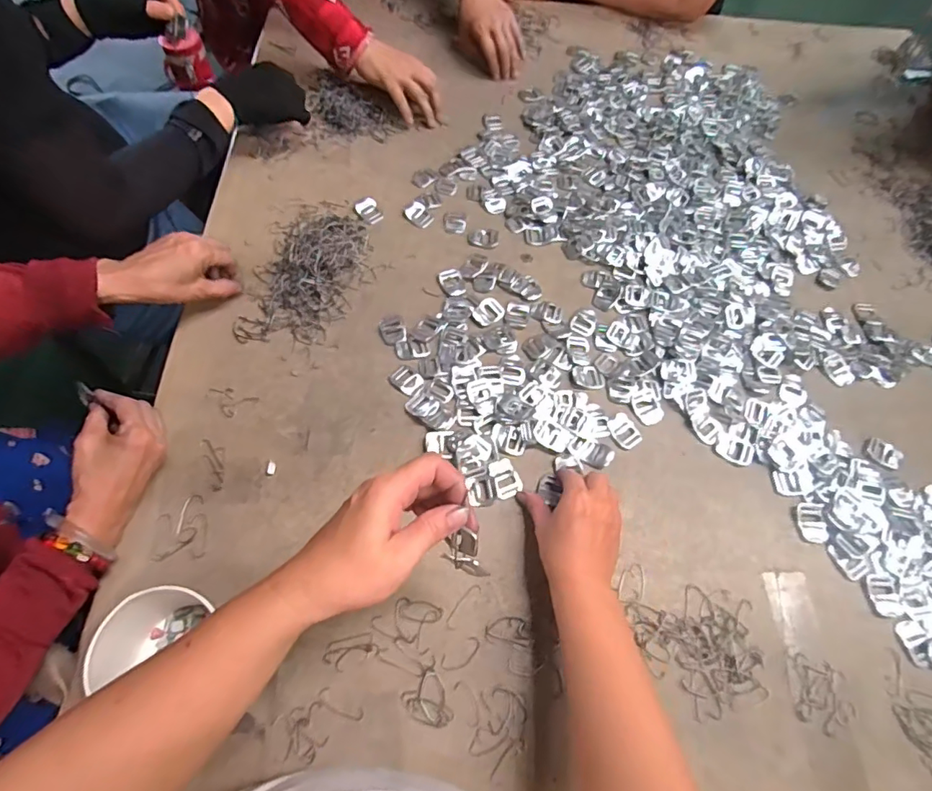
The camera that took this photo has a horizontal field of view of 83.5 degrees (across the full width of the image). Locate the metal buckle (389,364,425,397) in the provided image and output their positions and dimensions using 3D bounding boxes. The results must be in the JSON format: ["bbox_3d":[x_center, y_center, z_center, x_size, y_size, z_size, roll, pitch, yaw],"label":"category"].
[{"bbox_3d":[-0.066,-0.017,0.585,0.038,0.004,0.026,35,66,13],"label":"metal buckle"}]

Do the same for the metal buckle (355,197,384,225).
[{"bbox_3d":[-0.130,-0.248,0.701,0.029,0.010,0.042,-27,68,-17],"label":"metal buckle"}]

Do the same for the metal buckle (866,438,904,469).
[{"bbox_3d":[0.471,0.065,0.586,0.037,0.005,0.026,27,64,10],"label":"metal buckle"}]

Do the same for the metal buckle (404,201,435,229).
[{"bbox_3d":[-0.064,-0.244,0.704,0.041,0.005,0.031,43,68,17],"label":"metal buckle"}]

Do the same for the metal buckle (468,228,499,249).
[{"bbox_3d":[0.024,-0.208,0.690,0.041,0.004,0.036,-1,63,-4],"label":"metal buckle"}]

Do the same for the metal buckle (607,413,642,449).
[{"bbox_3d":[0.176,0.039,0.575,0.029,0.004,0.038,-26,68,-16],"label":"metal buckle"}]

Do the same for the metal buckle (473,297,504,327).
[{"bbox_3d":[0.028,-0.101,0.637,0.030,0.004,0.039,35,66,13],"label":"metal buckle"}]

